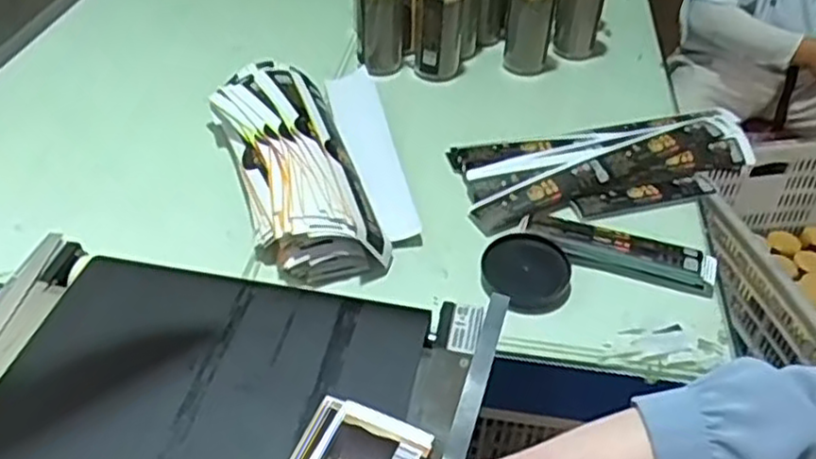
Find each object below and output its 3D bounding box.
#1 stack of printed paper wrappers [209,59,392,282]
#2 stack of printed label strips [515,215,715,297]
[{"bbox_3d":[-0.139,-0.088,0.865,0.136,0.071,0.374,-14,43,-18],"label":"stack of printed paper wrappers"},{"bbox_3d":[0.228,0.018,0.802,0.201,0.027,0.052,13,41,12],"label":"stack of printed label strips"}]

